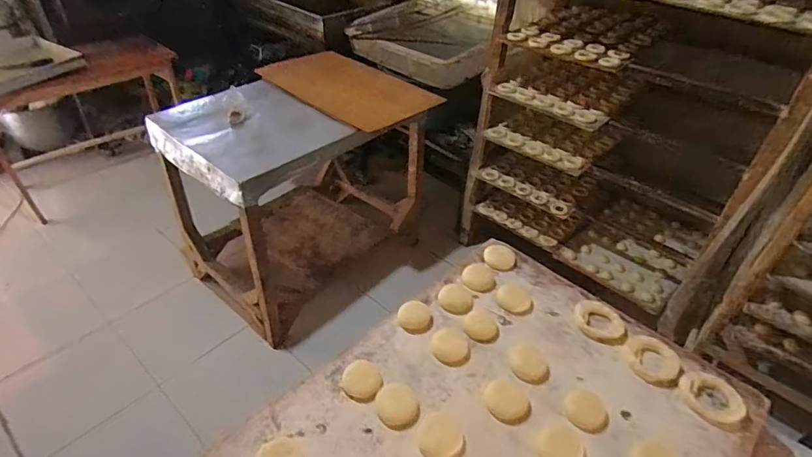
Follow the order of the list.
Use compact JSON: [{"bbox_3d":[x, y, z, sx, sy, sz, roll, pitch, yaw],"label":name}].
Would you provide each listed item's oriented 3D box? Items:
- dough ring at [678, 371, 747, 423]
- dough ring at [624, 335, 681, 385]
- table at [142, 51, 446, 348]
[{"bbox_3d":[0.370,0.203,0.562,0.070,0.016,0.048,30,47,30],"label":"dough ring"},{"bbox_3d":[0.322,0.170,0.610,0.060,0.013,0.069,-22,45,-26],"label":"dough ring"},{"bbox_3d":[-0.423,-0.198,1.867,0.881,0.750,0.646,-31,50,-34],"label":"table"}]

